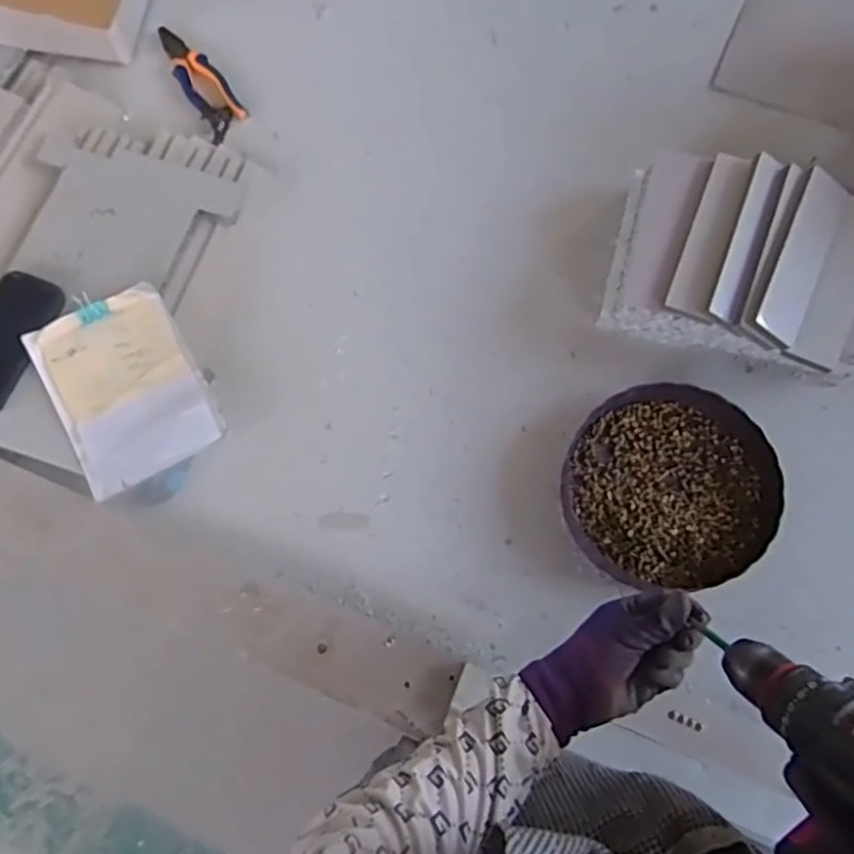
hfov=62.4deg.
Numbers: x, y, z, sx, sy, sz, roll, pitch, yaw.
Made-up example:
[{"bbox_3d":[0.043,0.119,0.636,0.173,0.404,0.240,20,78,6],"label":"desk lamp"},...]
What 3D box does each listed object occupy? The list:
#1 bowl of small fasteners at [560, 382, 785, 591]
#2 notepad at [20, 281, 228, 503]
[{"bbox_3d":[0.259,0.060,0.744,0.210,0.051,0.205,-1,72,2],"label":"bowl of small fasteners"},{"bbox_3d":[-0.346,-0.047,0.812,0.159,0.013,0.216,-27,79,-11],"label":"notepad"}]

